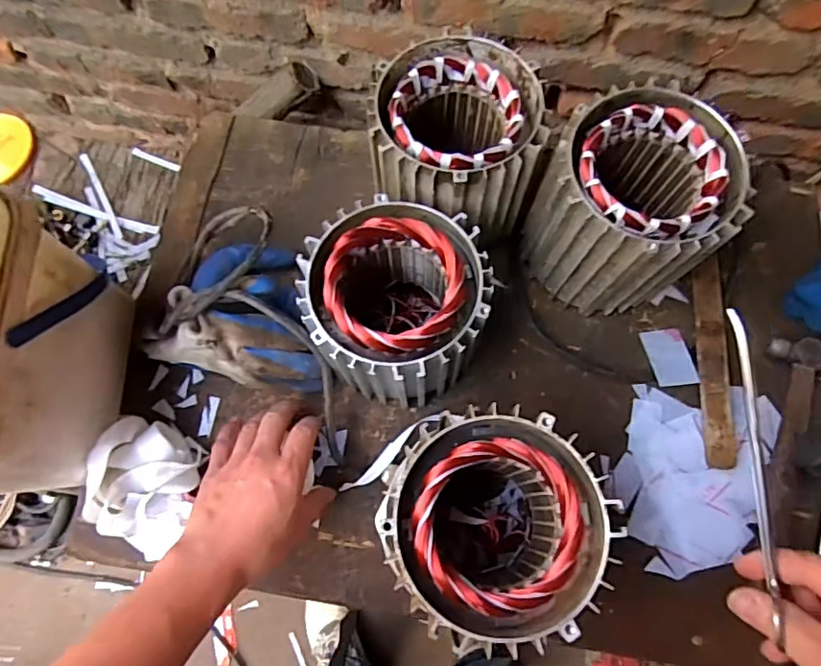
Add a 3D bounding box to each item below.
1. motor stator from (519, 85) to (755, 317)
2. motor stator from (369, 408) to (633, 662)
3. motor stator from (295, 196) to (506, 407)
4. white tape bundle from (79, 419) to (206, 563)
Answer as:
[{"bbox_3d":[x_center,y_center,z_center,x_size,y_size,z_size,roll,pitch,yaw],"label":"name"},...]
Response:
[{"bbox_3d":[0.186,-0.103,0.486,0.140,0.159,0.131,0,74,0],"label":"motor stator"},{"bbox_3d":[0.060,0.141,0.414,0.143,0.152,0.141,-1,74,0],"label":"motor stator"},{"bbox_3d":[-0.012,-0.021,0.474,0.142,0.128,0.136,0,74,0],"label":"motor stator"},{"bbox_3d":[-0.234,0.132,0.479,0.084,0.053,0.101,25,76,7],"label":"white tape bundle"}]

